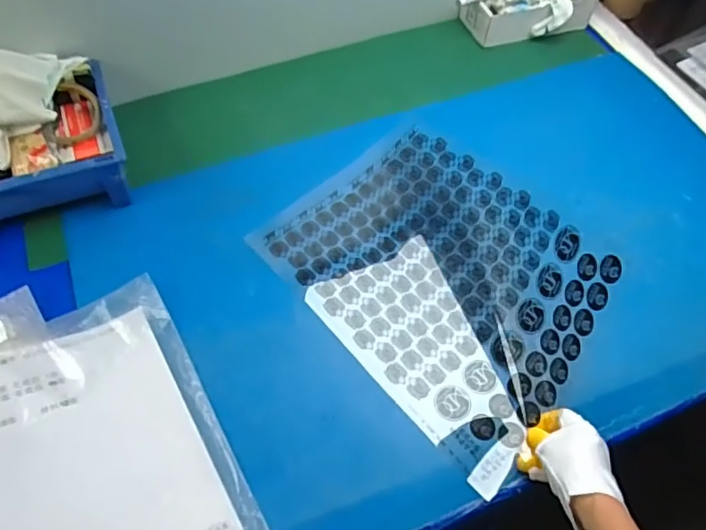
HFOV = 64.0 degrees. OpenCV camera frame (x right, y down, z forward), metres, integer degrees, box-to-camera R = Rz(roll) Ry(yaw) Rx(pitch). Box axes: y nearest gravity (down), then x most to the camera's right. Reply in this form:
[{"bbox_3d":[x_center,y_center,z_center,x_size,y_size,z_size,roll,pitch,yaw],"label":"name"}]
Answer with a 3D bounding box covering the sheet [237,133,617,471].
[{"bbox_3d":[0.099,-0.020,0.657,0.275,0.146,0.393,-35,66,-22],"label":"sheet"}]

